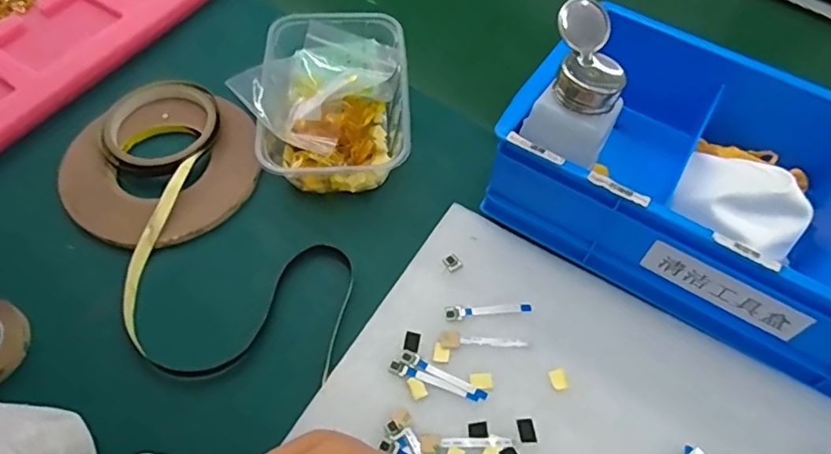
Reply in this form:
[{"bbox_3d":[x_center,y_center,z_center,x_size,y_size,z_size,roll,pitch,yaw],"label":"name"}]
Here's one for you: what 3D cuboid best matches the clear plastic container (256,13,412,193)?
[{"bbox_3d":[-0.064,-0.105,0.473,0.112,0.049,0.157,-4,59,-4],"label":"clear plastic container"}]

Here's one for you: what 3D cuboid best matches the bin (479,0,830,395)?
[{"bbox_3d":[0.252,-0.027,0.404,0.343,0.080,0.209,29,62,16],"label":"bin"}]

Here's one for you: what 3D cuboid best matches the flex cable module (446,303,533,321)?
[{"bbox_3d":[0.051,0.057,0.396,0.060,0.004,0.011,-5,59,-4],"label":"flex cable module"}]

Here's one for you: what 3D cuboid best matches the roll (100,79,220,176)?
[{"bbox_3d":[-0.210,-0.085,0.474,0.093,0.017,0.090,0,58,-1],"label":"roll"}]

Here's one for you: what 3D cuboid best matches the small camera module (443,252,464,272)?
[{"bbox_3d":[0.027,0.025,0.415,0.011,0.004,0.014,-23,62,-14],"label":"small camera module"}]

